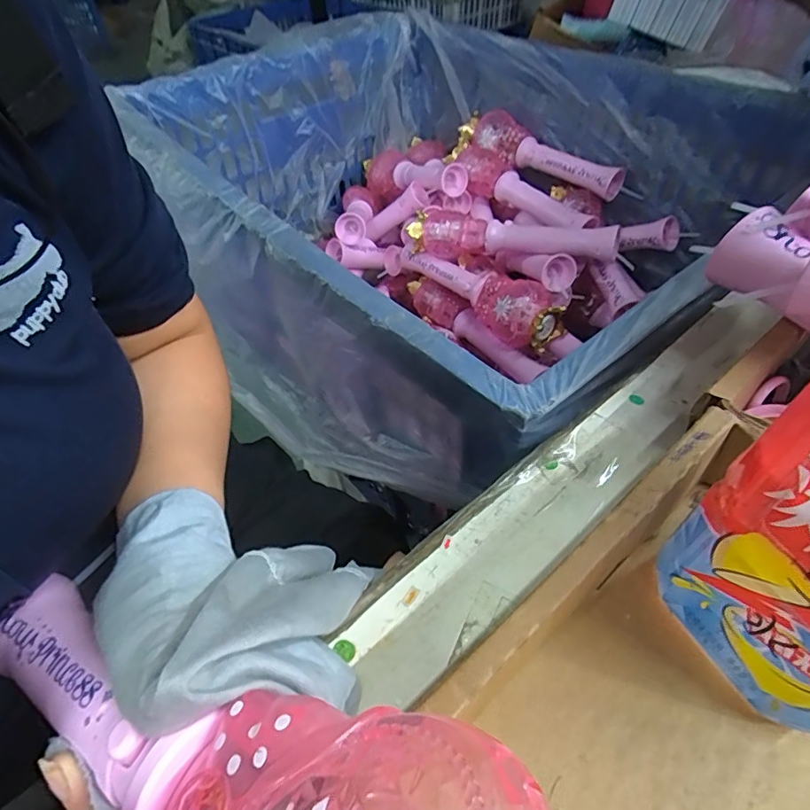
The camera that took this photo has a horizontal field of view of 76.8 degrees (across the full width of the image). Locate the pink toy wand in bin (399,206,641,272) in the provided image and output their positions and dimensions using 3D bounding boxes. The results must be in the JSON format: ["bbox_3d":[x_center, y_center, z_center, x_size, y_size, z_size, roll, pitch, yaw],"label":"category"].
[{"bbox_3d":[0.149,-0.243,0.748,0.306,0.071,0.052,17,53,16],"label":"pink toy wand in bin"}]

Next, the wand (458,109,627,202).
[{"bbox_3d":[0.211,-0.421,0.847,0.075,0.058,0.305,-35,57,-24],"label":"wand"}]

